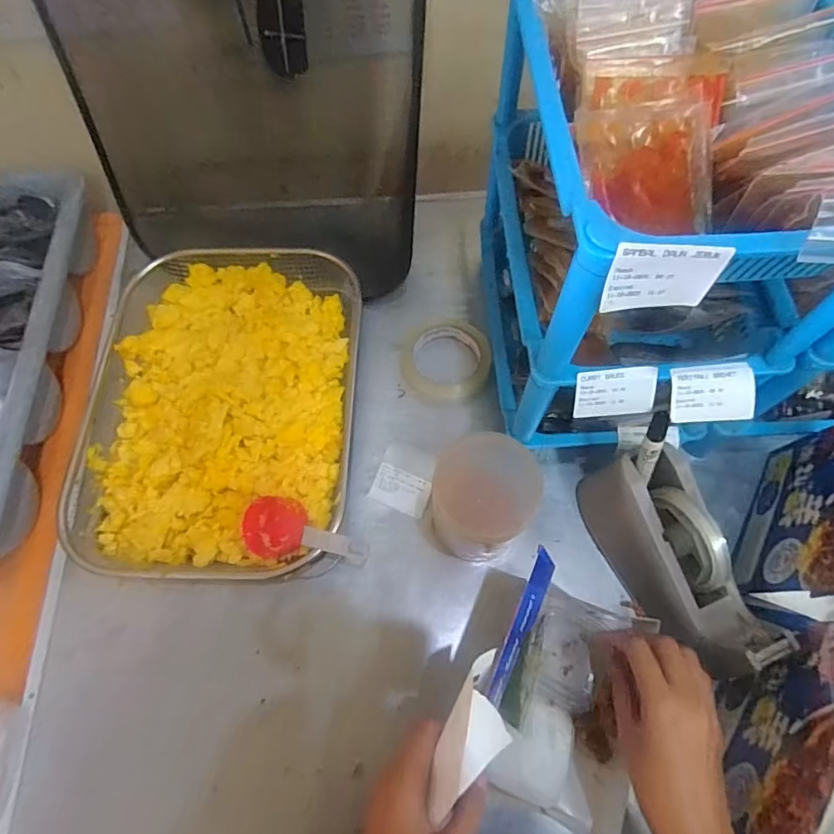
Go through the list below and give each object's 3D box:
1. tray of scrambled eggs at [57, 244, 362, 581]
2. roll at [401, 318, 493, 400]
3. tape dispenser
[{"bbox_3d":[-0.208,-0.015,0.551,0.294,0.071,0.362,0,66,2],"label":"tray of scrambled eggs"},{"bbox_3d":[0.033,-0.067,0.584,0.099,0.033,0.085,2,66,3],"label":"roll"},{"bbox_3d":[0.230,0.125,0.453,0.070,0.101,0.199,-23,67,-8],"label":"tape dispenser"}]

